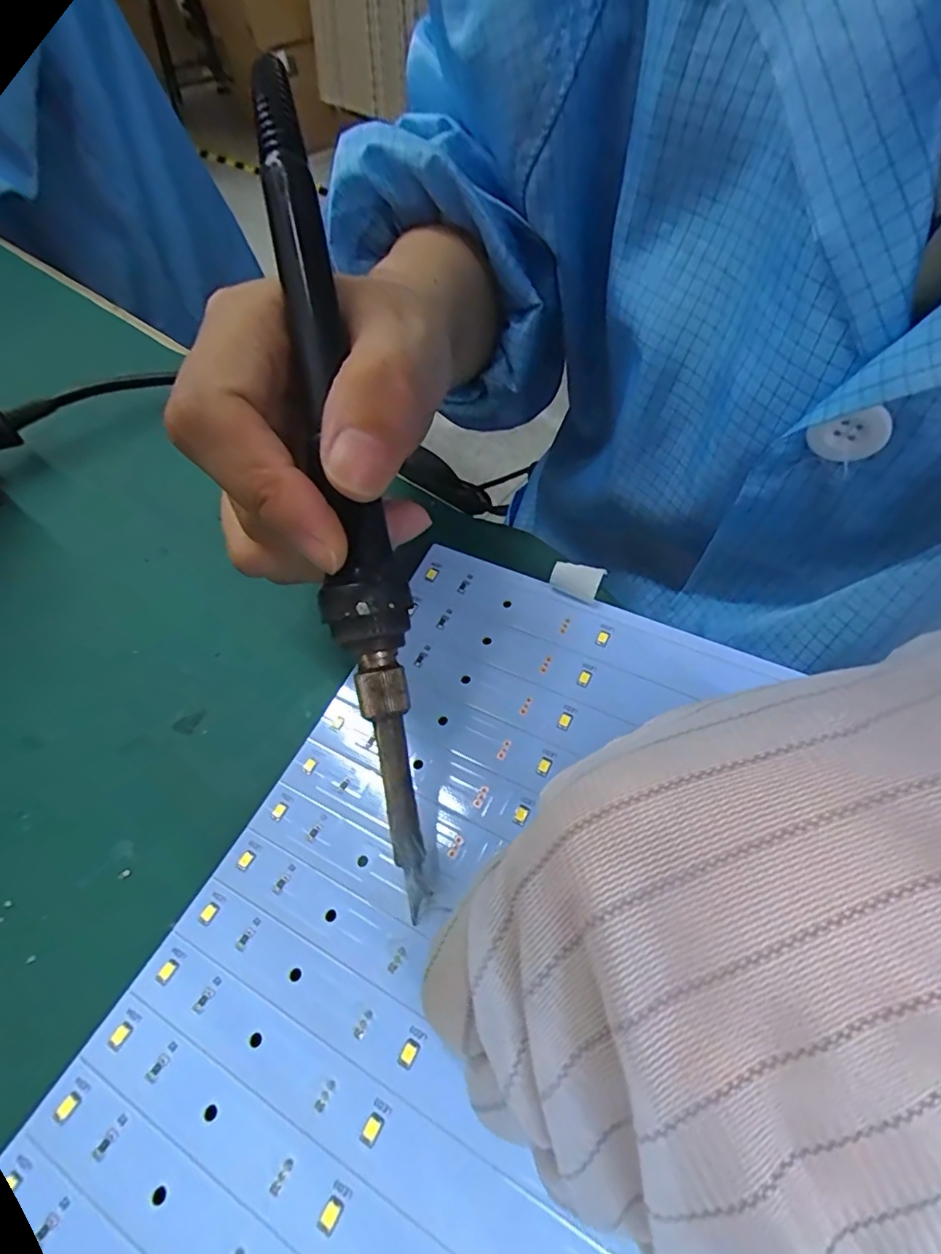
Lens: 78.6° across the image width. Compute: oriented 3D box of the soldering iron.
[{"bbox_3d":[-0.030,-0.030,0.144,0.018,0.018,0.209,-10,91,-2],"label":"soldering iron"}]

